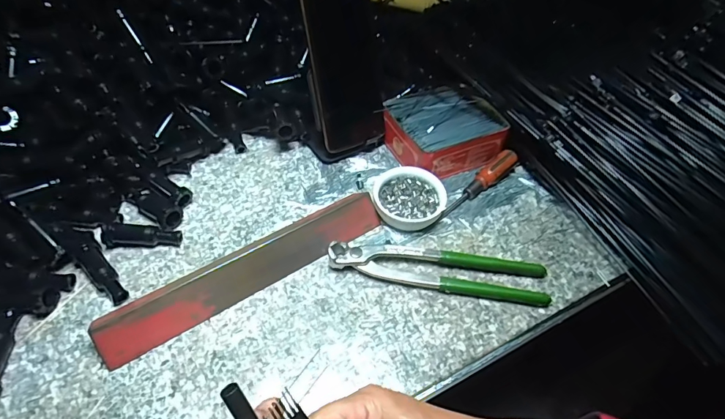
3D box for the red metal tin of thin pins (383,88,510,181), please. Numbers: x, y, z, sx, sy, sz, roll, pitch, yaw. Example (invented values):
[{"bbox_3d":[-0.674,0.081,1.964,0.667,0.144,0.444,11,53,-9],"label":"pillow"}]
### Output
[{"bbox_3d":[0.093,-0.091,0.502,0.121,0.043,0.104,-21,54,-20],"label":"red metal tin of thin pins"}]

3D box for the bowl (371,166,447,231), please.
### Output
[{"bbox_3d":[0.046,-0.012,0.443,0.069,0.026,0.069,2,49,-2],"label":"bowl"}]

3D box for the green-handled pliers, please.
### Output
[{"bbox_3d":[0.069,0.054,0.395,0.196,0.016,0.045,7,49,1],"label":"green-handled pliers"}]

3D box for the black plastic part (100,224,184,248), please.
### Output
[{"bbox_3d":[-0.203,0.025,0.397,0.065,0.021,0.015,2,49,-3],"label":"black plastic part"}]

